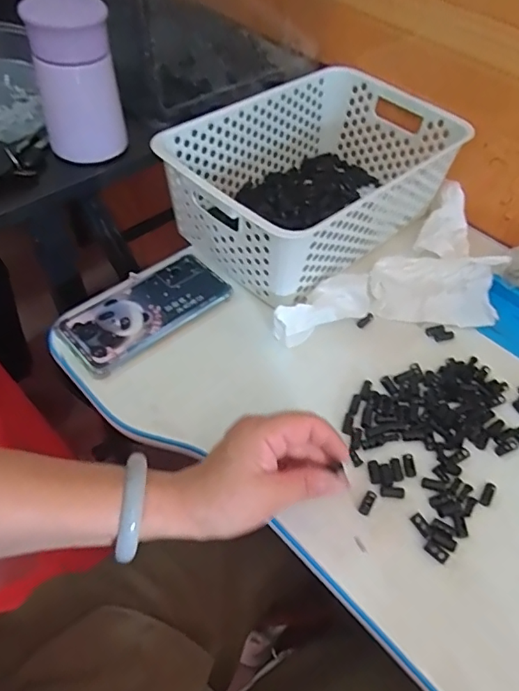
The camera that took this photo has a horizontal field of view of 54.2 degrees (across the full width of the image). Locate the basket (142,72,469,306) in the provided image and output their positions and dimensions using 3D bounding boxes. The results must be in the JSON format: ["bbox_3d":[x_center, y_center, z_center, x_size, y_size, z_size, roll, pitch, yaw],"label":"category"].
[{"bbox_3d":[0.063,-0.188,0.568,0.200,0.109,0.305,38,59,23],"label":"basket"}]

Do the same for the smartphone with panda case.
[{"bbox_3d":[-0.108,-0.035,0.495,0.163,0.009,0.072,-36,62,-27],"label":"smartphone with panda case"}]

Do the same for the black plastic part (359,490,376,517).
[{"bbox_3d":[0.084,0.122,0.392,0.008,0.004,0.020,28,55,17],"label":"black plastic part"}]

